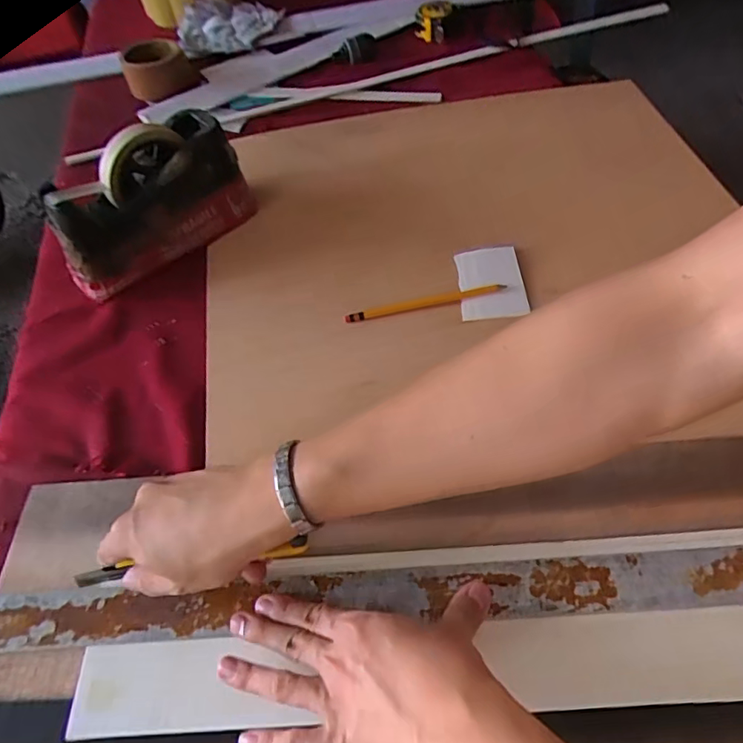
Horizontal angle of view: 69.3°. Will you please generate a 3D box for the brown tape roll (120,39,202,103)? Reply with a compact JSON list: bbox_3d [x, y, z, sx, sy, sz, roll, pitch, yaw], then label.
[{"bbox_3d":[-0.313,-0.447,0.795,0.101,0.052,0.082,-20,56,-9],"label":"brown tape roll"}]

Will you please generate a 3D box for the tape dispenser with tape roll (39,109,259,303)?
[{"bbox_3d":[-0.227,-0.175,0.559,0.206,0.117,0.061,-38,61,-21],"label":"tape dispenser with tape roll"}]

